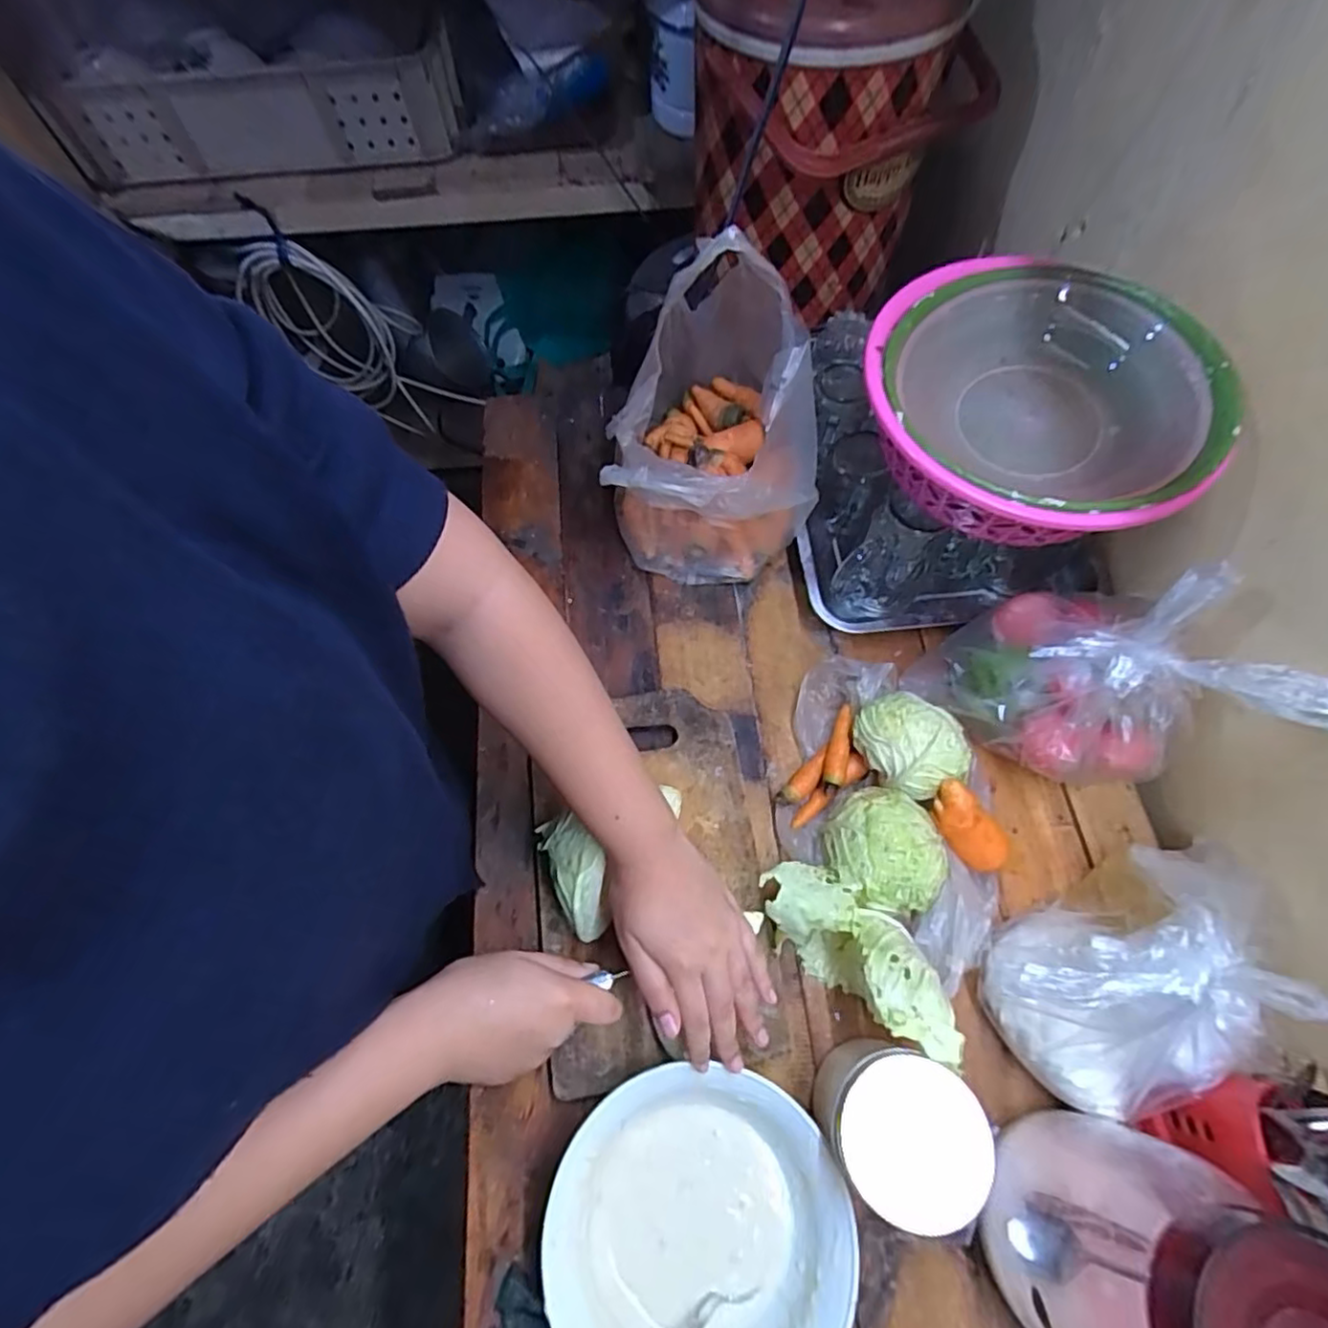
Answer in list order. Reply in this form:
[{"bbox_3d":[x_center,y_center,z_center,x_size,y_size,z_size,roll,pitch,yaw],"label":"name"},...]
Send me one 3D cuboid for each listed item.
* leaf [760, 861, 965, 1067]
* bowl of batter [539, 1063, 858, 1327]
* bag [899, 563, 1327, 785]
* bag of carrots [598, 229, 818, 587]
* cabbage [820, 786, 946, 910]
[{"bbox_3d":[0.137,0.202,0.469,0.145,0.093,0.065,35,72,14],"label":"leaf"},{"bbox_3d":[0.023,0.364,0.421,0.183,0.059,0.179,0,67,0],"label":"bowl of batter"},{"bbox_3d":[0.325,0.014,0.498,0.163,0.163,0.160,-17,68,-6],"label":"bag"},{"bbox_3d":[0.046,-0.250,0.594,0.182,0.248,0.262,2,67,1],"label":"bag of carrots"},{"bbox_3d":[0.172,0.146,0.510,0.083,0.065,0.088,0,67,0],"label":"cabbage"}]

